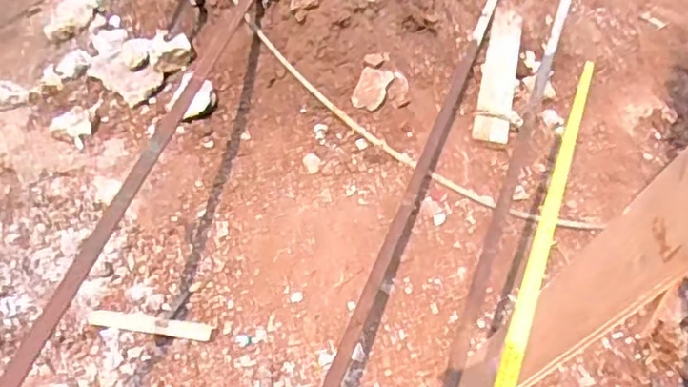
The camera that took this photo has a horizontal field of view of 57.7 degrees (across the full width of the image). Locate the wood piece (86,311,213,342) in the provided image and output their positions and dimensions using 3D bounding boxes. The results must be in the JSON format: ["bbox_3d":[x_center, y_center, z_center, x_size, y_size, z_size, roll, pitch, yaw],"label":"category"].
[{"bbox_3d":[-0.540,0.367,1.739,0.361,0.022,0.053,7,47,9],"label":"wood piece"}]

